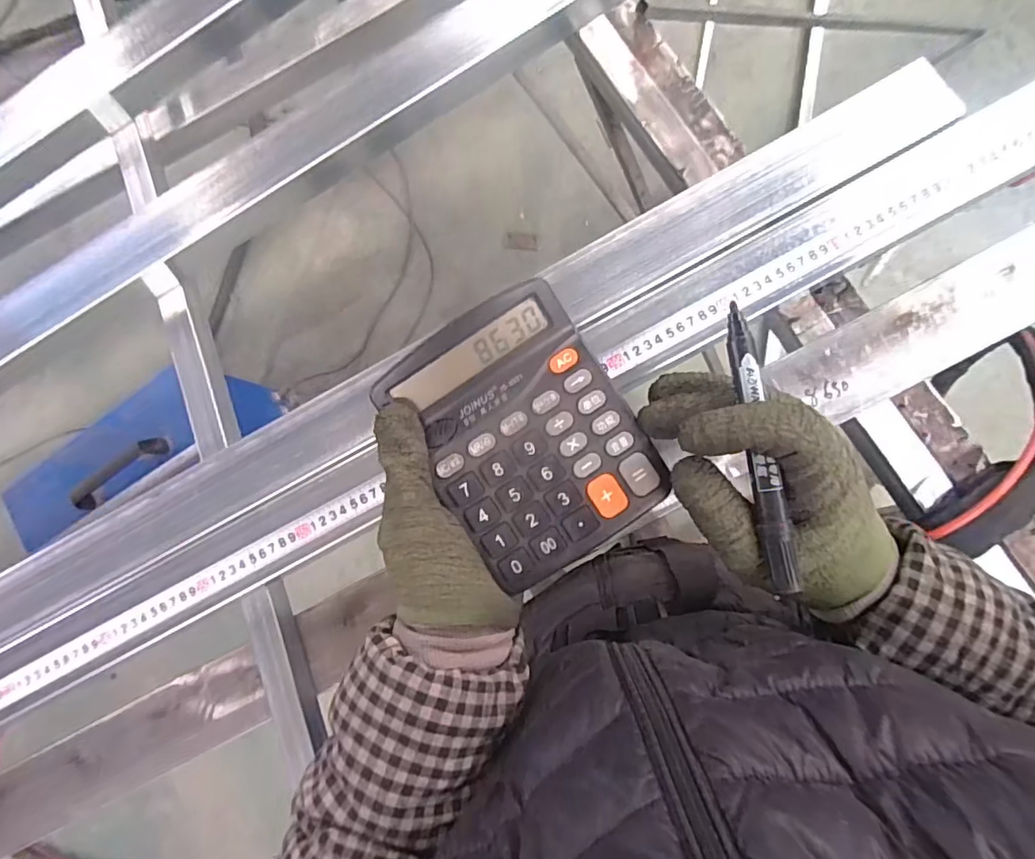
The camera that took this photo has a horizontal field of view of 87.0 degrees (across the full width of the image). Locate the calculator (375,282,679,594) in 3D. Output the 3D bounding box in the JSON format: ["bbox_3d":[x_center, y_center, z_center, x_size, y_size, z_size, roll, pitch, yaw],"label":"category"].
[{"bbox_3d":[0.005,0.002,0.302,0.108,0.025,0.143,-33,84,3],"label":"calculator"}]

